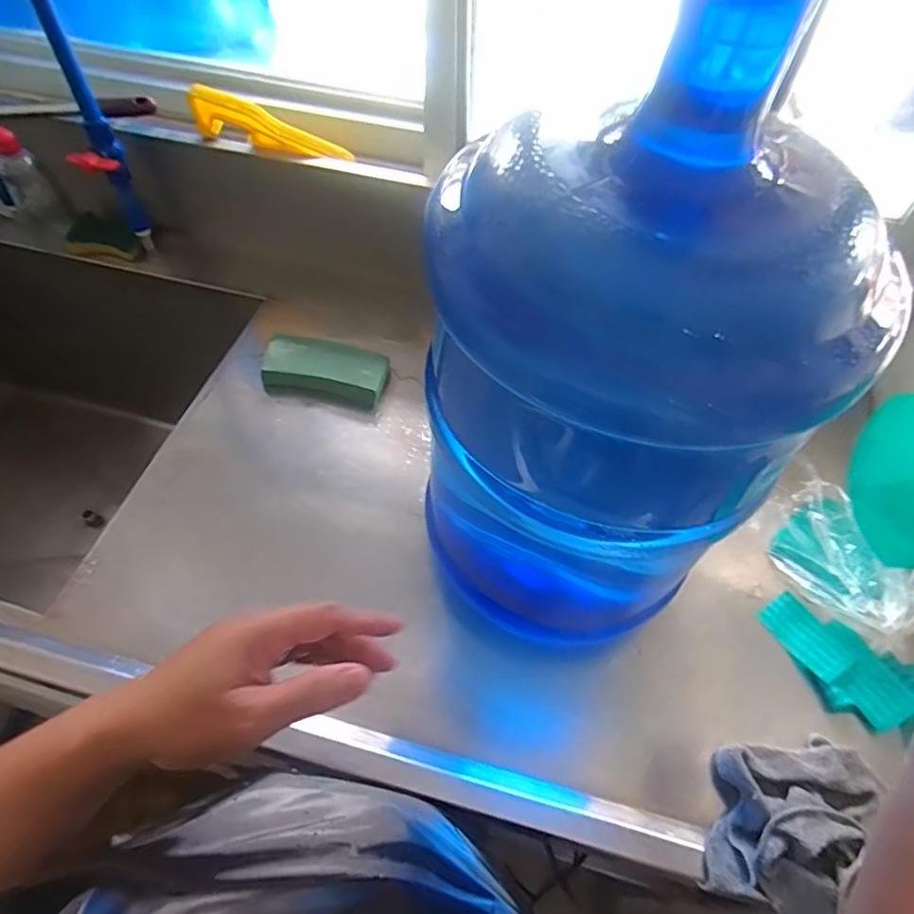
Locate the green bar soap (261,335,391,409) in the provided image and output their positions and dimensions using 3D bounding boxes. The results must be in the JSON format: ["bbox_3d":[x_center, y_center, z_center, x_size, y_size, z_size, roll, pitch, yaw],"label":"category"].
[{"bbox_3d":[-0.161,-0.104,0.714,0.151,0.033,0.071,8,55,2],"label":"green bar soap"}]

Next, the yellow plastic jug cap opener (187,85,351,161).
[{"bbox_3d":[-0.236,-0.404,0.746,0.193,0.066,0.051,7,51,-28],"label":"yellow plastic jug cap opener"}]

